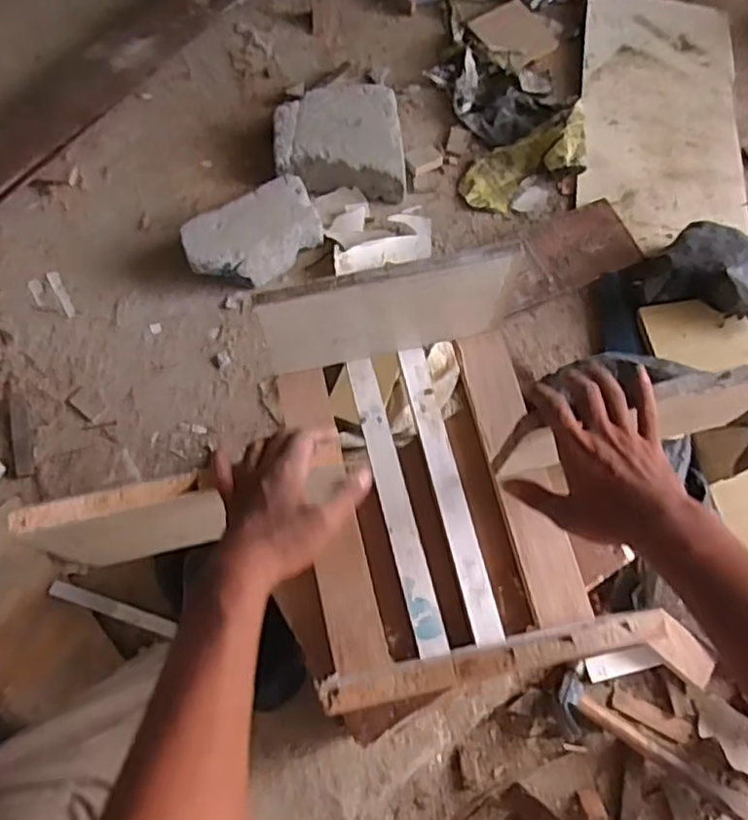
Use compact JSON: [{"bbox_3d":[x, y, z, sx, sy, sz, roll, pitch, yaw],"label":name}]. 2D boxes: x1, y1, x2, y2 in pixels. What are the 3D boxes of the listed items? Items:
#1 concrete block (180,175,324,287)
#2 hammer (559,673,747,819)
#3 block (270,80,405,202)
[{"bbox_3d":[-0.178,-0.260,1.032,0.209,0.098,0.121,-38,75,-13],"label":"concrete block"},{"bbox_3d":[0.331,0.420,0.823,0.257,0.050,0.058,34,73,11],"label":"hammer"},{"bbox_3d":[-0.057,-0.428,1.106,0.203,0.079,0.205,-5,70,-2],"label":"block"}]

